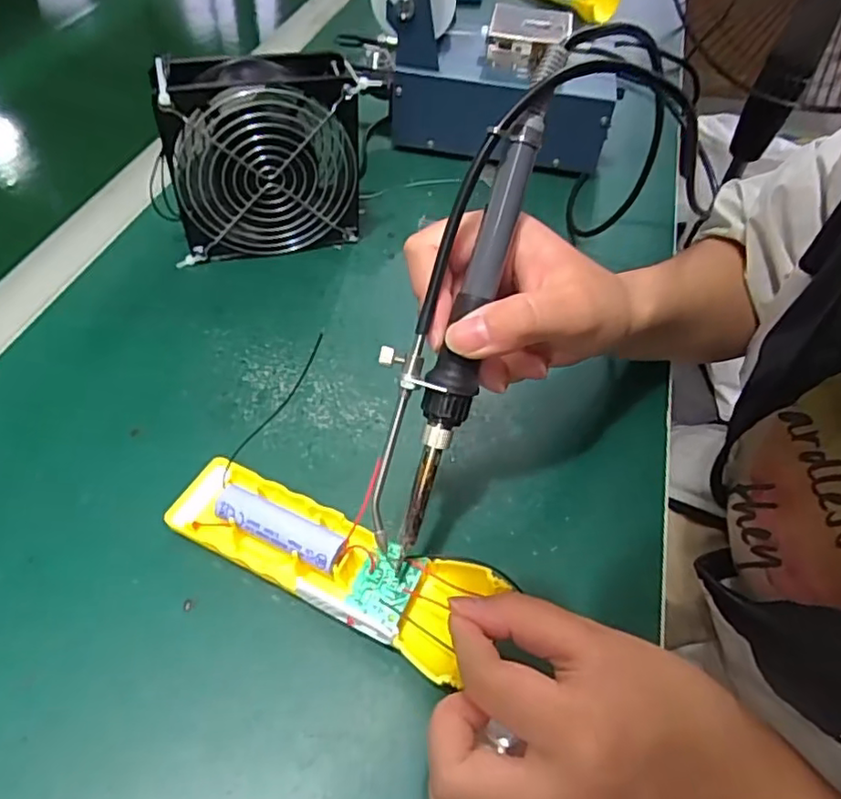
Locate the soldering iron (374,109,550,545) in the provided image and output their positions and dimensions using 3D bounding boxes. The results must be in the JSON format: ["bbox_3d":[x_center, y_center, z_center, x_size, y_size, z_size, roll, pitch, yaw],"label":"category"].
[{"bbox_3d":[0.009,-0.025,0.250,0.033,0.176,0.017,19,9,9],"label":"soldering iron"}]

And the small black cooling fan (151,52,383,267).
[{"bbox_3d":[-0.104,-0.160,0.424,0.126,0.124,0.047,-11,53,-15],"label":"small black cooling fan"}]

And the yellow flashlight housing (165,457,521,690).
[{"bbox_3d":[-0.046,0.071,0.293,0.157,0.025,0.052,21,52,18],"label":"yellow flashlight housing"}]

